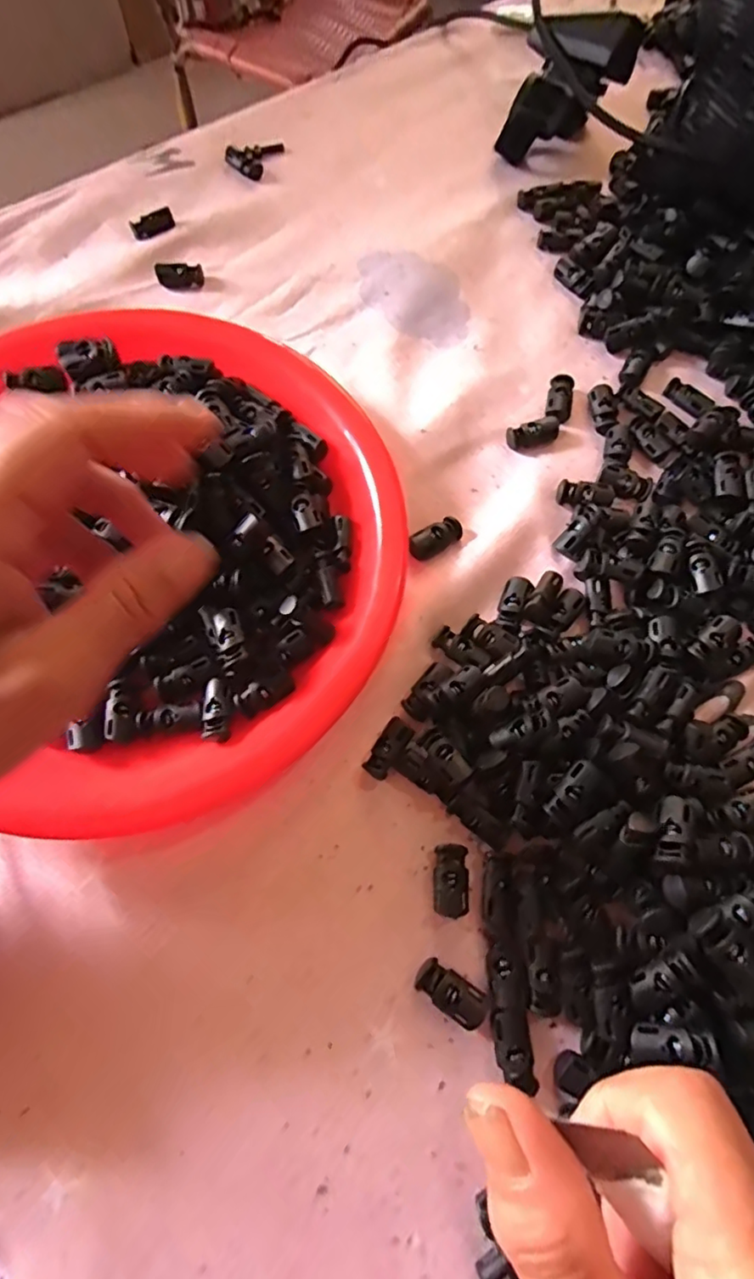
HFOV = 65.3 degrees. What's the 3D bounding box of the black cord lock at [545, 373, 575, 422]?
[{"bbox_3d":[0.101,-0.133,0.325,0.014,0.008,0.029,13,70,6],"label":"black cord lock"}]

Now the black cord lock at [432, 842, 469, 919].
[{"bbox_3d":[0.031,0.099,0.242,0.014,0.006,0.027,0,69,1],"label":"black cord lock"}]

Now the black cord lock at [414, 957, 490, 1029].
[{"bbox_3d":[0.029,0.136,0.227,0.028,0.008,0.014,31,73,12],"label":"black cord lock"}]

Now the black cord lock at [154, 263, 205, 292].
[{"bbox_3d":[-0.121,-0.224,0.362,0.027,0.010,0.014,-6,69,-1],"label":"black cord lock"}]

